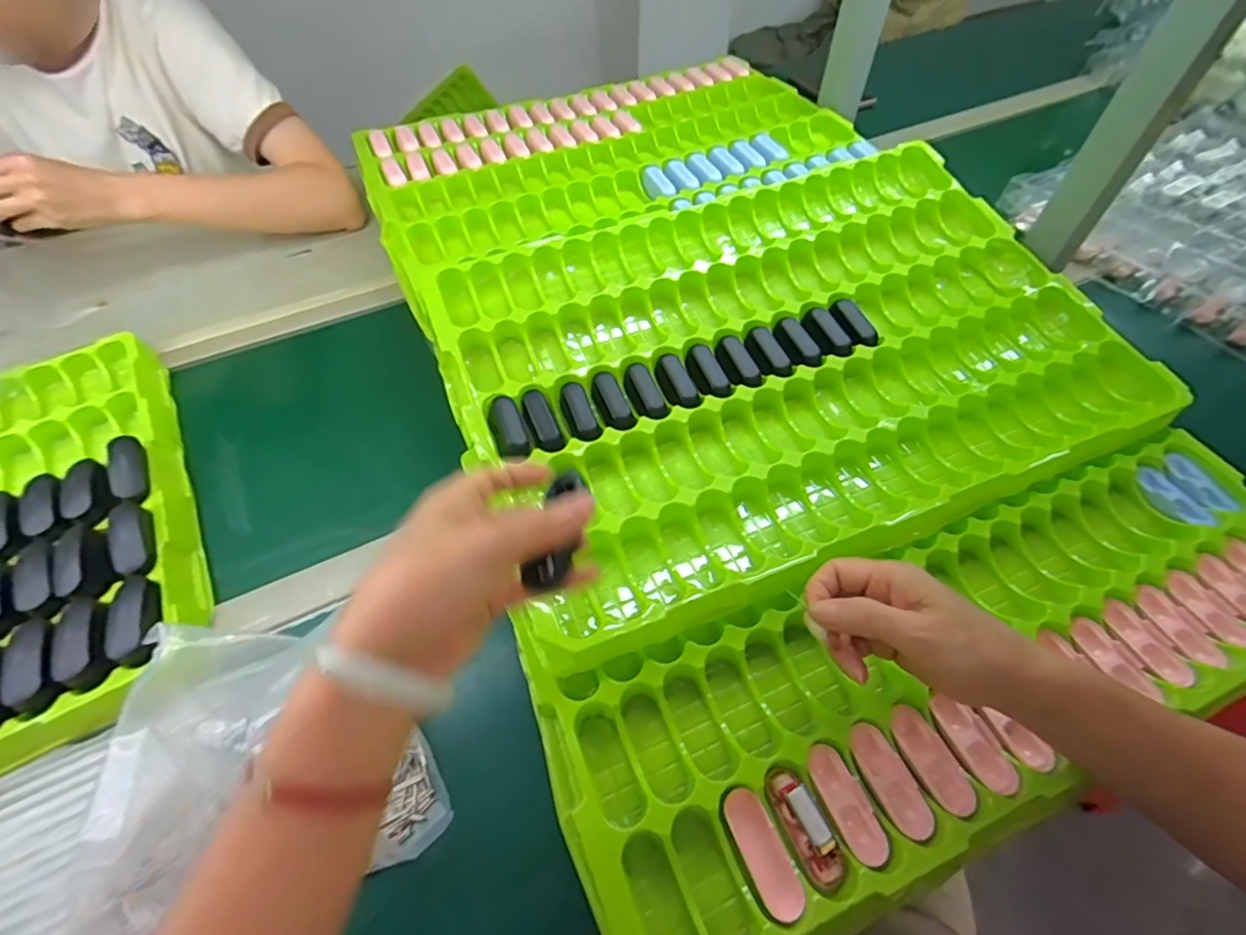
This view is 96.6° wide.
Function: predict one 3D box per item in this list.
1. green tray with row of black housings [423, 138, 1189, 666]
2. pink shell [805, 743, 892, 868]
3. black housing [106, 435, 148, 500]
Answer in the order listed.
[{"bbox_3d":[0.145,-0.112,0.508,0.572,0.033,0.401,-20,57,-13],"label":"green tray with row of black housings"},{"bbox_3d":[0.136,0.203,0.337,0.026,0.007,0.066,-22,57,-15],"label":"pink shell"},{"bbox_3d":[-0.417,0.000,0.466,0.021,0.016,0.069,-29,59,-19],"label":"black housing"}]

